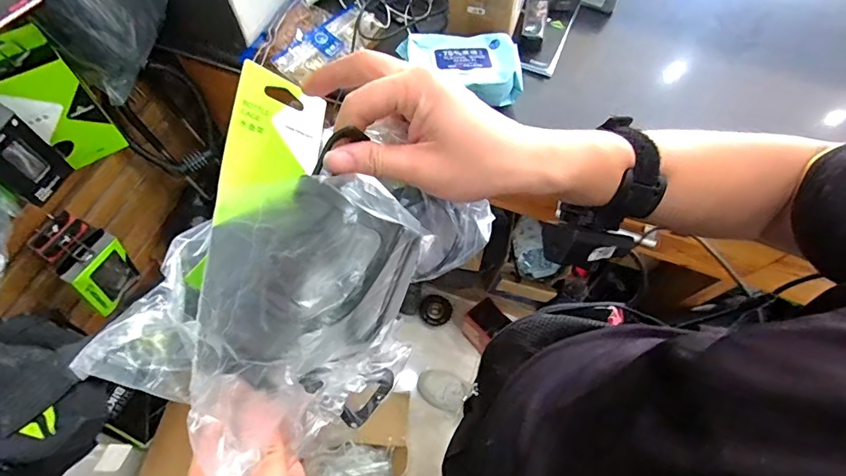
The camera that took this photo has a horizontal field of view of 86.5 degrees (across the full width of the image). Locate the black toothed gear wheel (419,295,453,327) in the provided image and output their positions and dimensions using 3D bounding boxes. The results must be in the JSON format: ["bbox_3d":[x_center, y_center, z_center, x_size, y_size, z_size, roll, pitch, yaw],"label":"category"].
[{"bbox_3d":[0.041,0.237,1.475,0.102,0.040,0.093,26,65,10],"label":"black toothed gear wheel"}]

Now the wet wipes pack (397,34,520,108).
[{"bbox_3d":[0.063,-0.280,0.736,0.199,0.059,0.127,3,63,-2],"label":"wet wipes pack"}]

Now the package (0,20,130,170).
[{"bbox_3d":[-0.545,-0.203,0.672,0.103,0.229,0.055,-35,70,-18],"label":"package"}]

